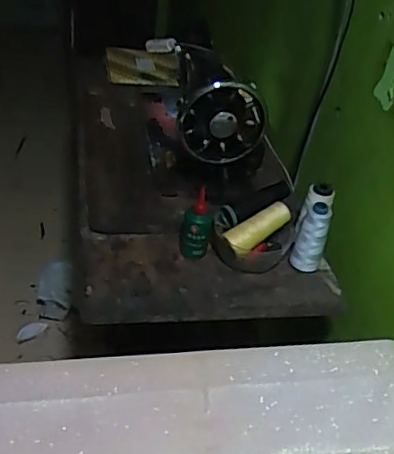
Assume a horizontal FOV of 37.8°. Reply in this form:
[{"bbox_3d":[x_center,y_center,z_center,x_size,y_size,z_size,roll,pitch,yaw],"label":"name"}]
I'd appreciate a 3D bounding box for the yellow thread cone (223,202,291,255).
[{"bbox_3d":[0.092,-0.004,0.879,0.047,0.044,0.106,36,45,30],"label":"yellow thread cone"}]

